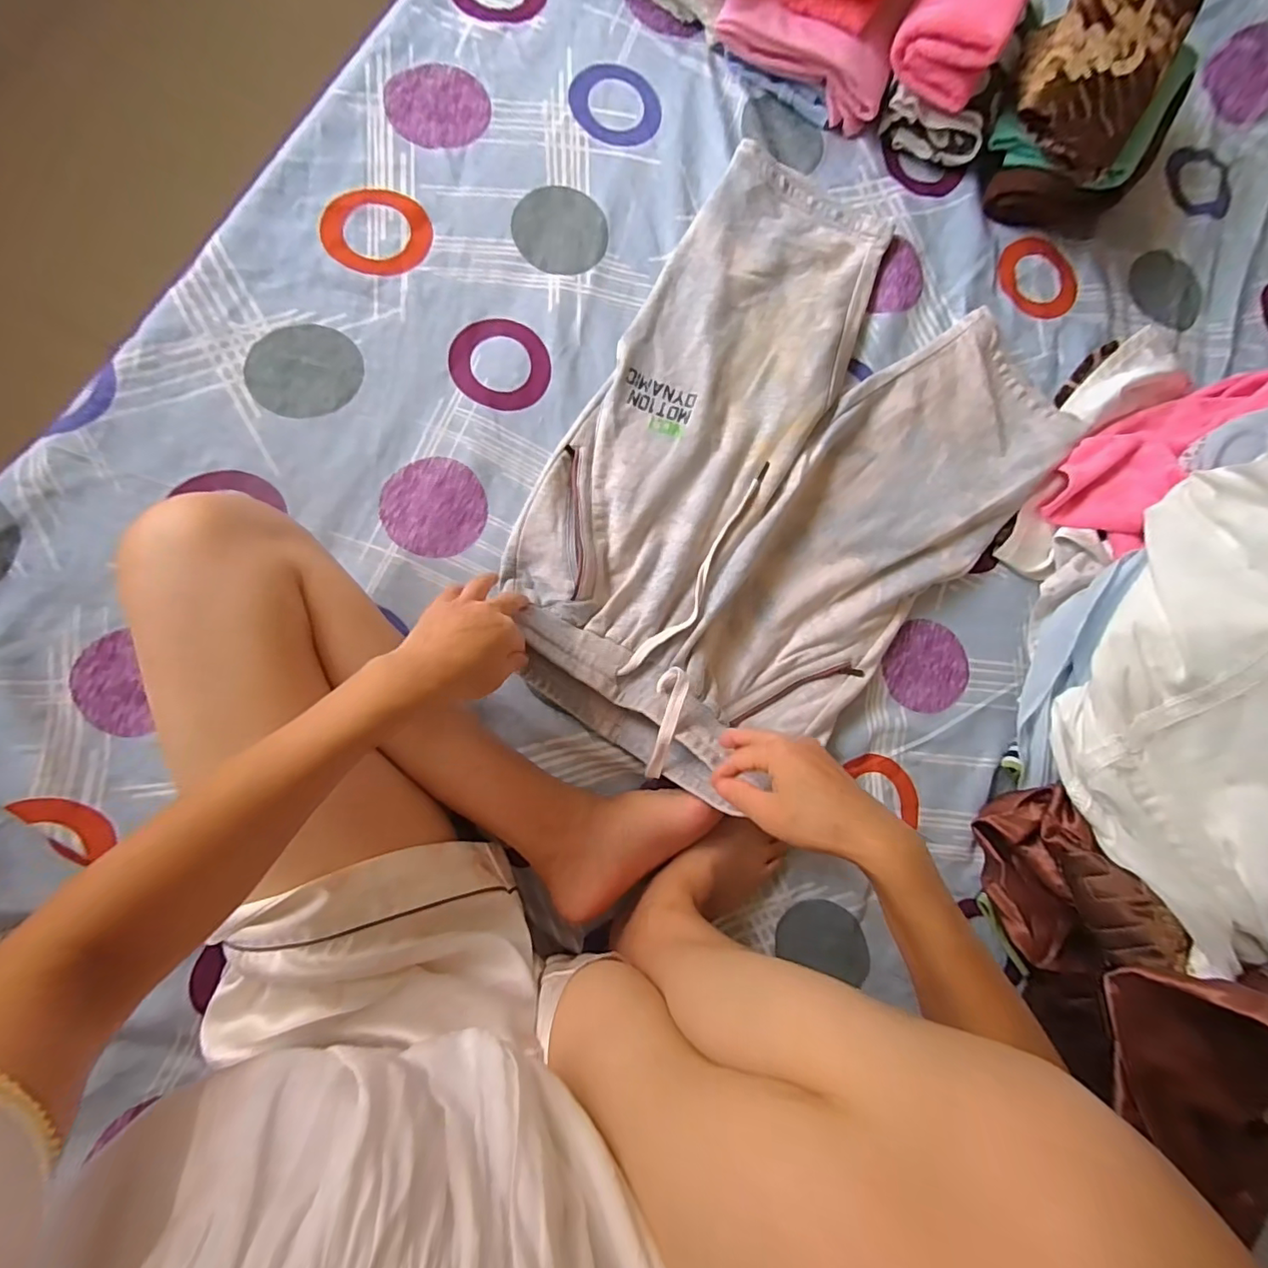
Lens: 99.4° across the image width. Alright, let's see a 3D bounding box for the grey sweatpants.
[{"bbox_3d":[0.125,-0.150,0.497,0.405,0.067,0.562,40,82,-1],"label":"grey sweatpants"}]

